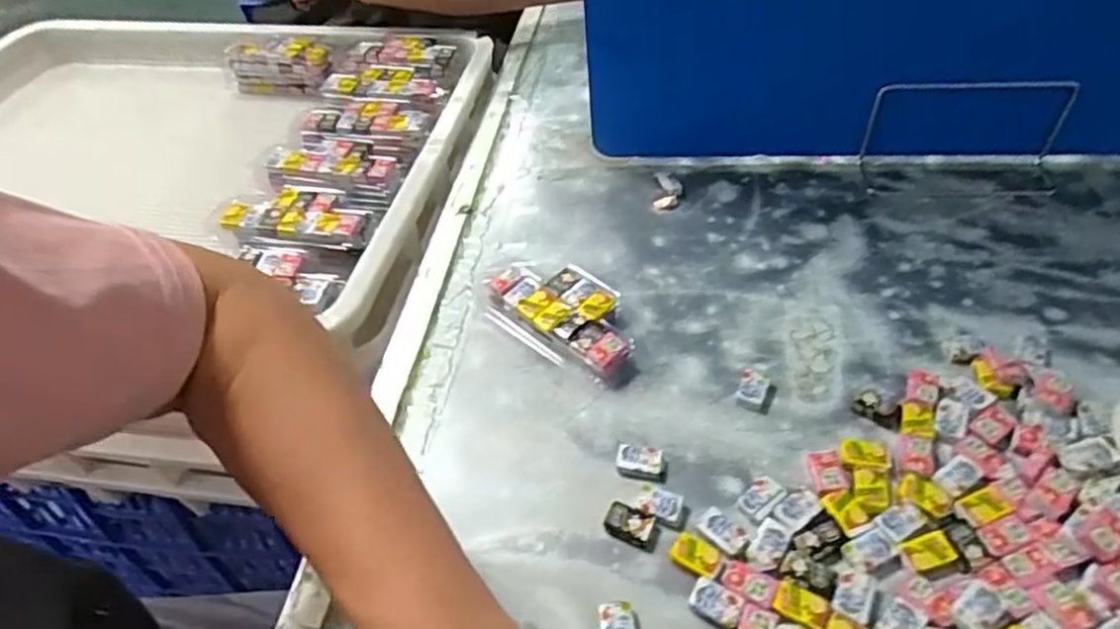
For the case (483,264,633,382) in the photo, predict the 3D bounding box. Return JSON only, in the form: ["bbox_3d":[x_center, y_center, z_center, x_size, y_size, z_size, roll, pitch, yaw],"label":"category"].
[{"bbox_3d":[0.000,-0.002,0.509,0.128,0.024,0.068,29,56,30],"label":"case"}]

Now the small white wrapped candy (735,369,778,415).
[{"bbox_3d":[0.127,0.049,0.451,0.023,0.011,0.028,14,50,20],"label":"small white wrapped candy"}]

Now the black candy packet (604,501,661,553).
[{"bbox_3d":[0.041,0.119,0.394,0.031,0.005,0.019,19,51,24],"label":"black candy packet"}]

